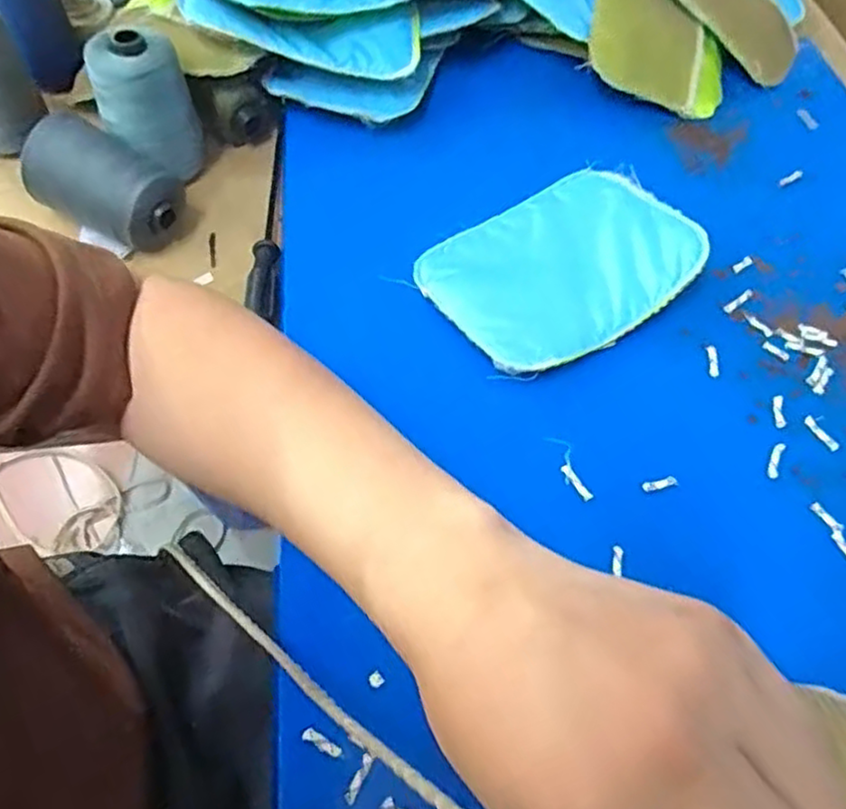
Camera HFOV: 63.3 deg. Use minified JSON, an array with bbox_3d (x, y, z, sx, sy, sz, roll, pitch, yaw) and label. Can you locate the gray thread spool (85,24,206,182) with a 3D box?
[{"bbox_3d":[-0.216,-0.231,0.540,0.066,0.107,0.062,1,61,-2],"label":"gray thread spool"}]

